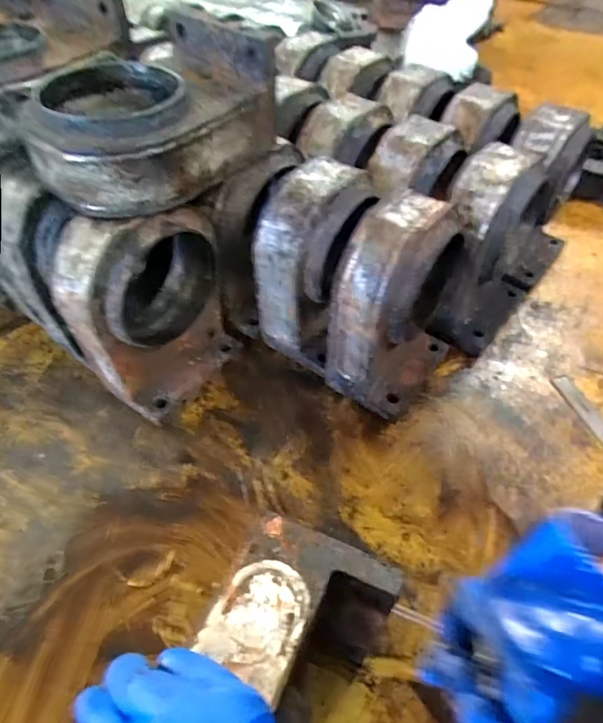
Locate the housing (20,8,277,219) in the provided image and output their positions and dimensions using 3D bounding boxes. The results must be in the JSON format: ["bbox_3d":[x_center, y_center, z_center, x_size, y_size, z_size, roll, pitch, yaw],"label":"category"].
[{"bbox_3d":[-0.205,-0.329,0.652,0.227,0.135,0.301,34,56,25],"label":"housing"}]

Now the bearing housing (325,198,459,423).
[{"bbox_3d":[0.150,-0.080,0.740,0.125,0.305,0.210,32,55,24],"label":"bearing housing"}]

